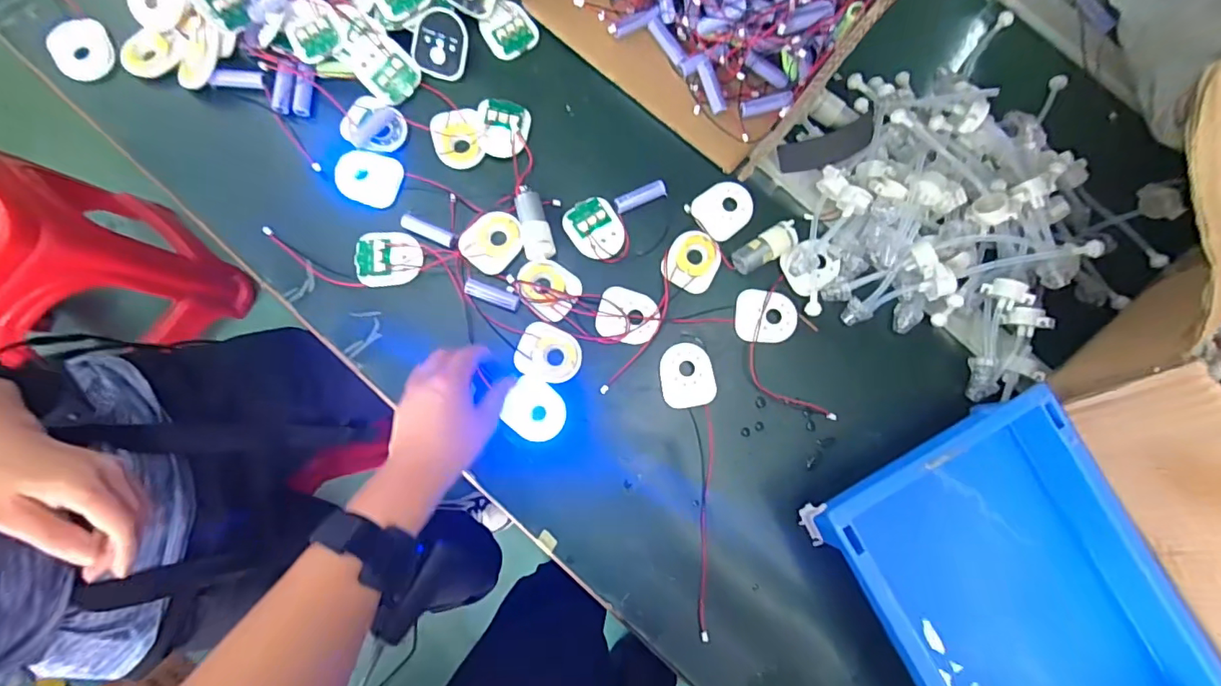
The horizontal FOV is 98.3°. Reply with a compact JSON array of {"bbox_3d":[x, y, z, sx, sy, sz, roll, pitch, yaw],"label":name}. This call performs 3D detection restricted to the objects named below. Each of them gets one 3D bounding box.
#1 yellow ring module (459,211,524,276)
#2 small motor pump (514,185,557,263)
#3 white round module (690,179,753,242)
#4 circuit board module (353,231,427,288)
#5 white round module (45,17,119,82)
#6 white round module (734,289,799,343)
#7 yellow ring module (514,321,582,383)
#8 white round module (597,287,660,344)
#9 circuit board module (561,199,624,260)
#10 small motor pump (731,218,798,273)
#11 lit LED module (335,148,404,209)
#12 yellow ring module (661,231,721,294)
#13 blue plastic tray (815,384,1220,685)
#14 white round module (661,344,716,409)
[{"bbox_3d":[-0.110,-0.096,0.492,0.050,0.010,0.058,39,82,2],"label":"yellow ring module"},{"bbox_3d":[-0.071,-0.114,0.491,0.027,0.023,0.075,-12,83,-5],"label":"small motor pump"},{"bbox_3d":[0.112,-0.131,0.515,0.056,0.006,0.051,-38,86,-8],"label":"white round module"},{"bbox_3d":[-0.204,-0.077,0.483,0.060,0.008,0.052,2,82,-4],"label":"circuit board module"},{"bbox_3d":[-0.494,-0.276,0.494,0.052,0.008,0.064,-37,86,-8],"label":"white round module"},{"bbox_3d":[0.148,-0.025,0.500,0.059,0.009,0.051,2,82,-4],"label":"white round module"},{"bbox_3d":[-0.056,0.009,0.480,0.057,0.004,0.049,19,81,-1],"label":"yellow ring module"},{"bbox_3d":[0.017,-0.025,0.490,0.057,0.005,0.049,14,82,-2],"label":"white round module"},{"bbox_3d":[-0.014,-0.108,0.502,0.050,0.008,0.058,-25,85,-7],"label":"circuit board module"},{"bbox_3d":[0.150,-0.092,0.505,0.066,0.020,0.026,-31,85,-7],"label":"small motor pump"},{"bbox_3d":[-0.229,-0.156,0.496,0.061,0.004,0.051,14,82,-2],"label":"lit LED module"},{"bbox_3d":[0.078,-0.079,0.505,0.050,0.004,0.056,28,81,0],"label":"yellow ring module"},{"bbox_3d":[0.332,0.223,0.436,0.220,0.088,0.311,-27,85,-7],"label":"blue plastic tray"},{"bbox_3d":[0.071,0.030,0.487,0.050,0.008,0.058,-7,83,-5],"label":"white round module"}]

